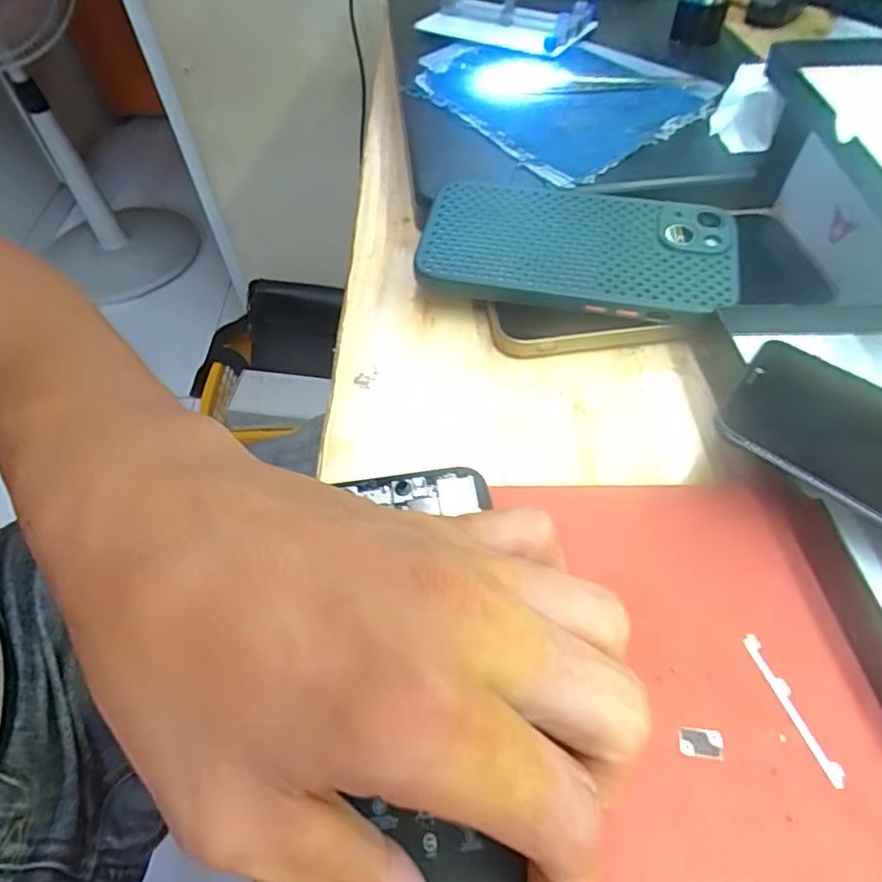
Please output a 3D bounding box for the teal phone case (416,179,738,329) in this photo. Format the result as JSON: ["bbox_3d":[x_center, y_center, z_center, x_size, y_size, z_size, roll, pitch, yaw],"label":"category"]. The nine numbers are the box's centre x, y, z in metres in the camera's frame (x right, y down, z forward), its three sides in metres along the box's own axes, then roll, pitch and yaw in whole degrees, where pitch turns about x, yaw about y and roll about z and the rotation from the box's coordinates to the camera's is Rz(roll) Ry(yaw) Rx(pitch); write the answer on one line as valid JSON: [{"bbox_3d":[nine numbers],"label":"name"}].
[{"bbox_3d":[0.064,-0.091,0.276,0.143,0.008,0.071,9,65,8],"label":"teal phone case"}]

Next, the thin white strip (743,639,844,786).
[{"bbox_3d":[0.104,0.078,0.171,0.005,0.004,0.043,-17,54,-8],"label":"thin white strip"}]

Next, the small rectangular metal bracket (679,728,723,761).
[{"bbox_3d":[0.075,0.087,0.167,0.012,0.004,0.008,6,54,6],"label":"small rectangular metal bracket"}]

